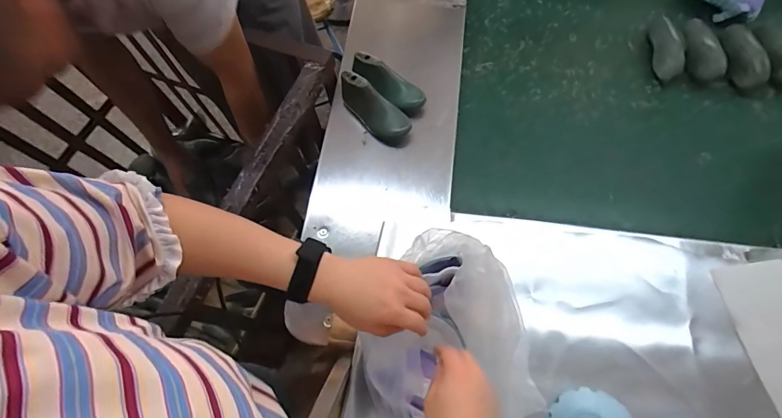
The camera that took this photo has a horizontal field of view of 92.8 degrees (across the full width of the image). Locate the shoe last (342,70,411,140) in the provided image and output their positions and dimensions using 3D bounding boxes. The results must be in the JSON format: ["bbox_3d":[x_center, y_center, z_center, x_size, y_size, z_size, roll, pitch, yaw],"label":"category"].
[{"bbox_3d":[-0.033,-0.183,0.671,0.156,0.068,0.056,42,75,2],"label":"shoe last"}]

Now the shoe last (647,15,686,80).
[{"bbox_3d":[0.559,-0.334,0.761,0.057,0.042,0.158,10,69,6],"label":"shoe last"}]

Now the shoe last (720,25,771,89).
[{"bbox_3d":[0.677,-0.298,0.738,0.058,0.051,0.135,-10,68,-2],"label":"shoe last"}]

